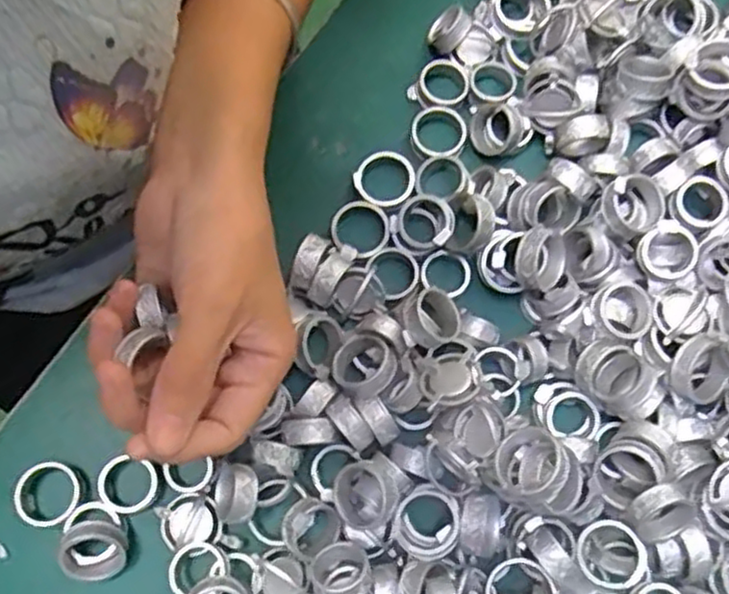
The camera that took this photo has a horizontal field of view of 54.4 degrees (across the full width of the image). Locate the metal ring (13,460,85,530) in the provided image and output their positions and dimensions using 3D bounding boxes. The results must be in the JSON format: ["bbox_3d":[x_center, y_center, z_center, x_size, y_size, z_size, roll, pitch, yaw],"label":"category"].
[{"bbox_3d":[-0.136,0.085,0.306,0.027,0.011,0.027,0,78,1],"label":"metal ring"}]

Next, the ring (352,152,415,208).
[{"bbox_3d":[0.009,-0.056,0.339,0.027,0.009,0.027,0,78,1],"label":"ring"}]

